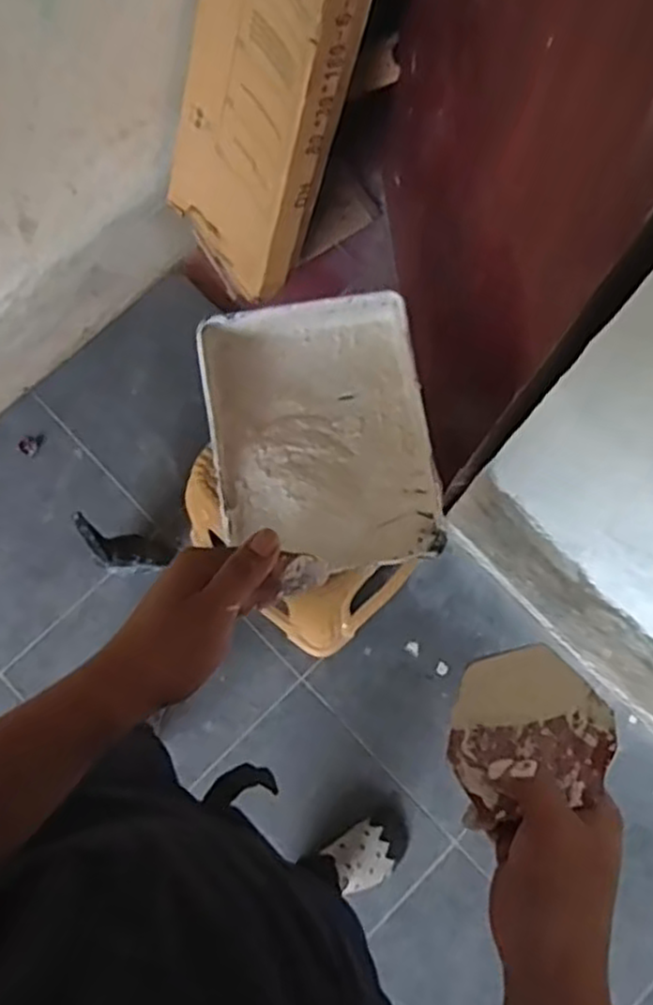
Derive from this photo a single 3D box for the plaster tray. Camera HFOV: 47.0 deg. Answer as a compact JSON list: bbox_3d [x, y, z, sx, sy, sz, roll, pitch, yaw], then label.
[{"bbox_3d":[-0.006,-0.086,0.982,0.272,0.053,0.354,-9,79,-2],"label":"plaster tray"}]

